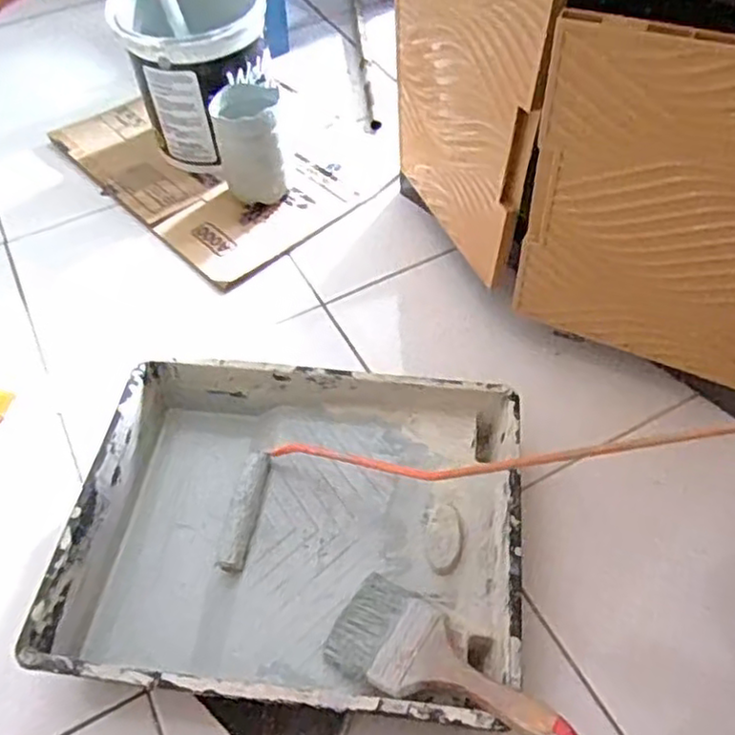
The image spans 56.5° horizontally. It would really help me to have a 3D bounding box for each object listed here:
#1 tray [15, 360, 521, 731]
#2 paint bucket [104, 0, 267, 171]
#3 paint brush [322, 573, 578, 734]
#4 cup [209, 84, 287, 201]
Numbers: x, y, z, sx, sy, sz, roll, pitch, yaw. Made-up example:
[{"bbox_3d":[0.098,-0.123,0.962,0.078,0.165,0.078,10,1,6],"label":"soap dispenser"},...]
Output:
[{"bbox_3d":[-0.056,0.131,0.564,0.344,0.073,0.270,4,53,7],"label":"tray"},{"bbox_3d":[-0.204,-0.374,0.878,0.171,0.182,0.186,-2,53,3],"label":"paint bucket"},{"bbox_3d":[0.057,0.203,0.466,0.175,0.017,0.072,17,55,31],"label":"paint brush"},{"bbox_3d":[-0.138,-0.266,0.826,0.077,0.126,0.079,-3,53,2],"label":"cup"}]

